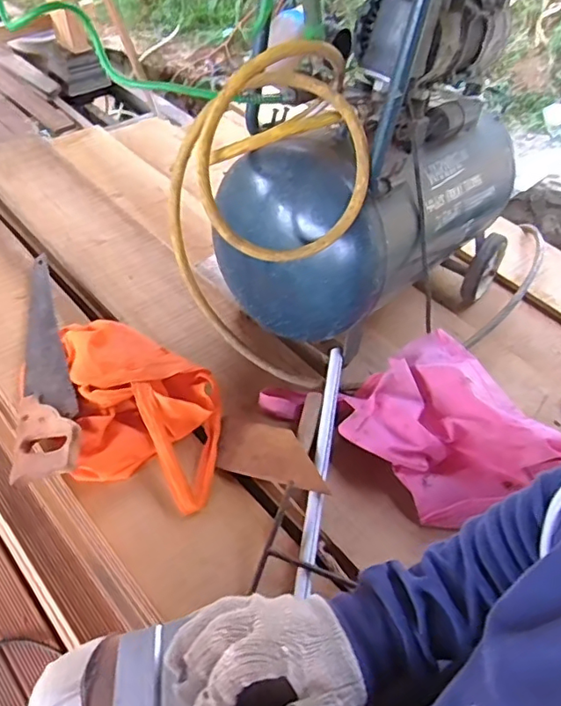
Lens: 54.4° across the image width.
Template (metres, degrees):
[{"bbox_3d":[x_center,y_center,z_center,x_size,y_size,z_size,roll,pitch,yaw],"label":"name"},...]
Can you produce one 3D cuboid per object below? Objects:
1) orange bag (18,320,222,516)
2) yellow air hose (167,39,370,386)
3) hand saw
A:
[{"bbox_3d":[-0.225,0.081,0.803,0.342,0.075,0.226,25,51,17],"label":"orange bag"},{"bbox_3d":[-0.026,-0.160,0.745,0.237,0.468,0.168,-2,48,-6],"label":"yellow air hose"},{"bbox_3d":[-0.368,-0.015,0.878,0.099,0.021,0.491,-20,49,3],"label":"hand saw"}]

